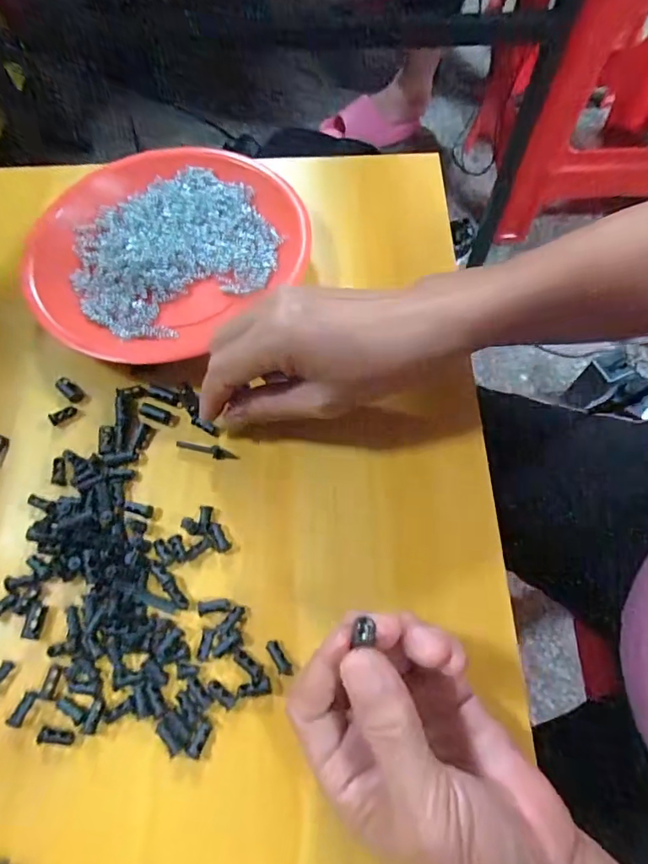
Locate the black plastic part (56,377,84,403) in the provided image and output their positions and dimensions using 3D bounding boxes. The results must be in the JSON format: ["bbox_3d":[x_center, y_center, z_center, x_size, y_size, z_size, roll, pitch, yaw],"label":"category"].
[{"bbox_3d":[-0.165,-0.027,0.321,0.021,0.004,0.010,38,73,15],"label":"black plastic part"}]

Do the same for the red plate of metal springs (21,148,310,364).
[{"bbox_3d":[-0.117,-0.137,0.357,0.189,0.021,0.166,-38,72,-14],"label":"red plate of metal springs"}]

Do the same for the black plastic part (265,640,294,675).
[{"bbox_3d":[-0.023,0.116,0.255,0.006,0.004,0.019,-33,71,-12],"label":"black plastic part"}]

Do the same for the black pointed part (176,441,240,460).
[{"bbox_3d":[-0.072,0.011,0.305,0.039,0.004,0.007,16,68,7],"label":"black pointed part"}]

